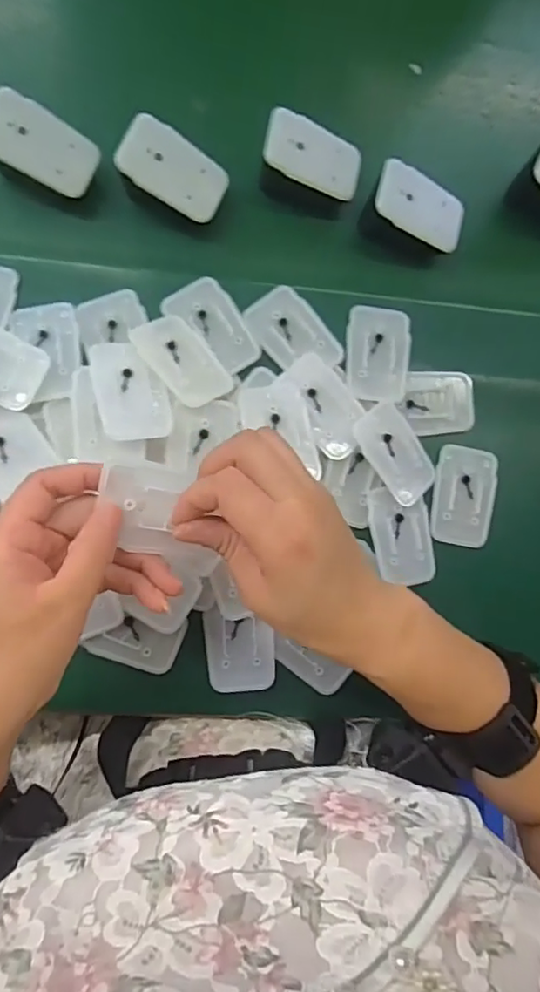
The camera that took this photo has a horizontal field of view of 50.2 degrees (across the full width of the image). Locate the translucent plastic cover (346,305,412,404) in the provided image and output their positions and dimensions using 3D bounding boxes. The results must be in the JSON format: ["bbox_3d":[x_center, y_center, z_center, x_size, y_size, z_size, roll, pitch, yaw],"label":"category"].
[{"bbox_3d":[0.077,-0.102,0.414,0.046,0.012,0.069,10,82,-6],"label":"translucent plastic cover"}]

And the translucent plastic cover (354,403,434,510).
[{"bbox_3d":[0.089,-0.030,0.404,0.040,0.009,0.069,-34,88,-9],"label":"translucent plastic cover"}]

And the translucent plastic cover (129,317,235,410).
[{"bbox_3d":[-0.058,-0.090,0.377,0.043,0.006,0.070,-36,79,-28],"label":"translucent plastic cover"}]

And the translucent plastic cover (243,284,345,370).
[{"bbox_3d":[0.016,-0.113,0.409,0.044,0.011,0.068,-39,89,-10],"label":"translucent plastic cover"}]

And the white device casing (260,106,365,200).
[{"bbox_3d":[0.031,-0.237,0.403,0.071,0.005,0.044,9,86,-22],"label":"white device casing"}]

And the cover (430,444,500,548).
[{"bbox_3d":[0.141,0.000,0.420,0.044,0.012,0.071,10,82,-6],"label":"cover"}]

